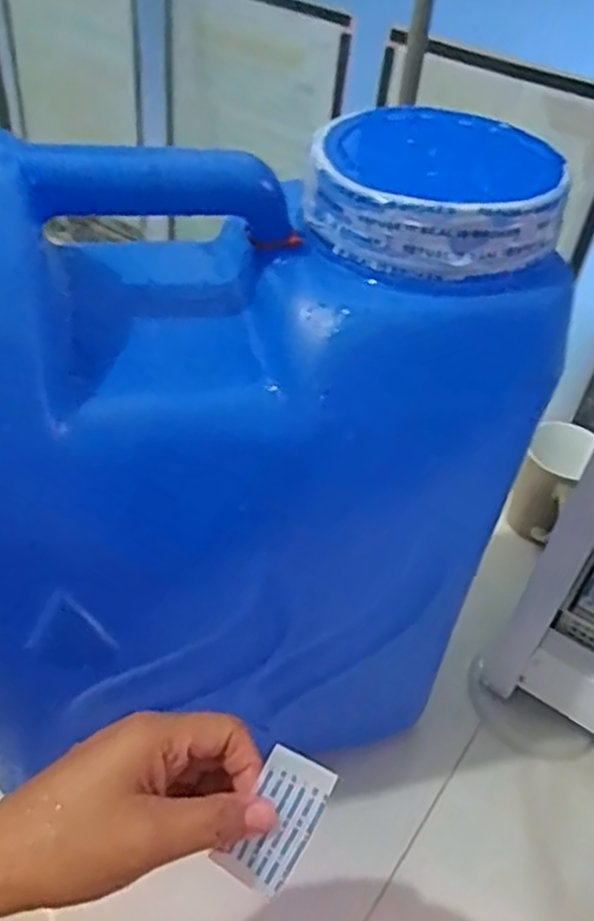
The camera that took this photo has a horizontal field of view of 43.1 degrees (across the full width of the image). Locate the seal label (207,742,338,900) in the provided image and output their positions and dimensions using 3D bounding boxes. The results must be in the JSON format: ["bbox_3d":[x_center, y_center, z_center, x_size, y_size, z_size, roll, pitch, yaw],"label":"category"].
[{"bbox_3d":[-0.009,0.153,0.318,0.030,0.014,0.055,25,78,19],"label":"seal label"}]

